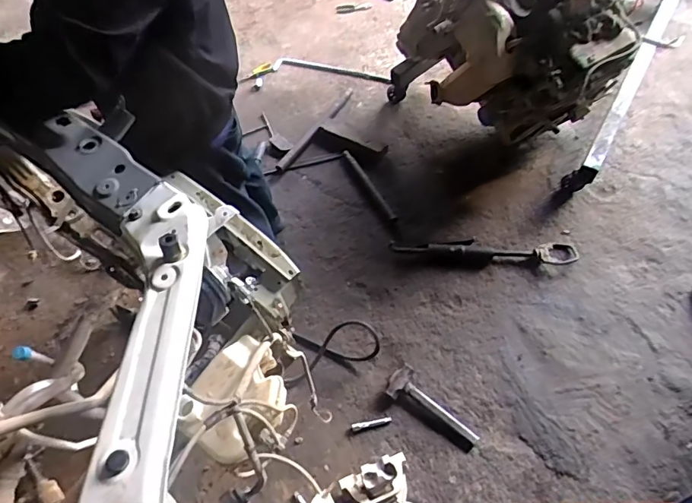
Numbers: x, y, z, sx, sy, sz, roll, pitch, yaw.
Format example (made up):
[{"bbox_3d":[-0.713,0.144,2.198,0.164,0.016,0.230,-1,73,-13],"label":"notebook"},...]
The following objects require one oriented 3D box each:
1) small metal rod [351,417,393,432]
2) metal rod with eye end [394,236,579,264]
[{"bbox_3d":[0.078,0.524,1.428,0.118,0.017,0.018,-11,58,-3],"label":"small metal rod"},{"bbox_3d":[0.498,-0.007,1.698,0.660,0.056,0.091,4,58,6],"label":"metal rod with eye end"}]

